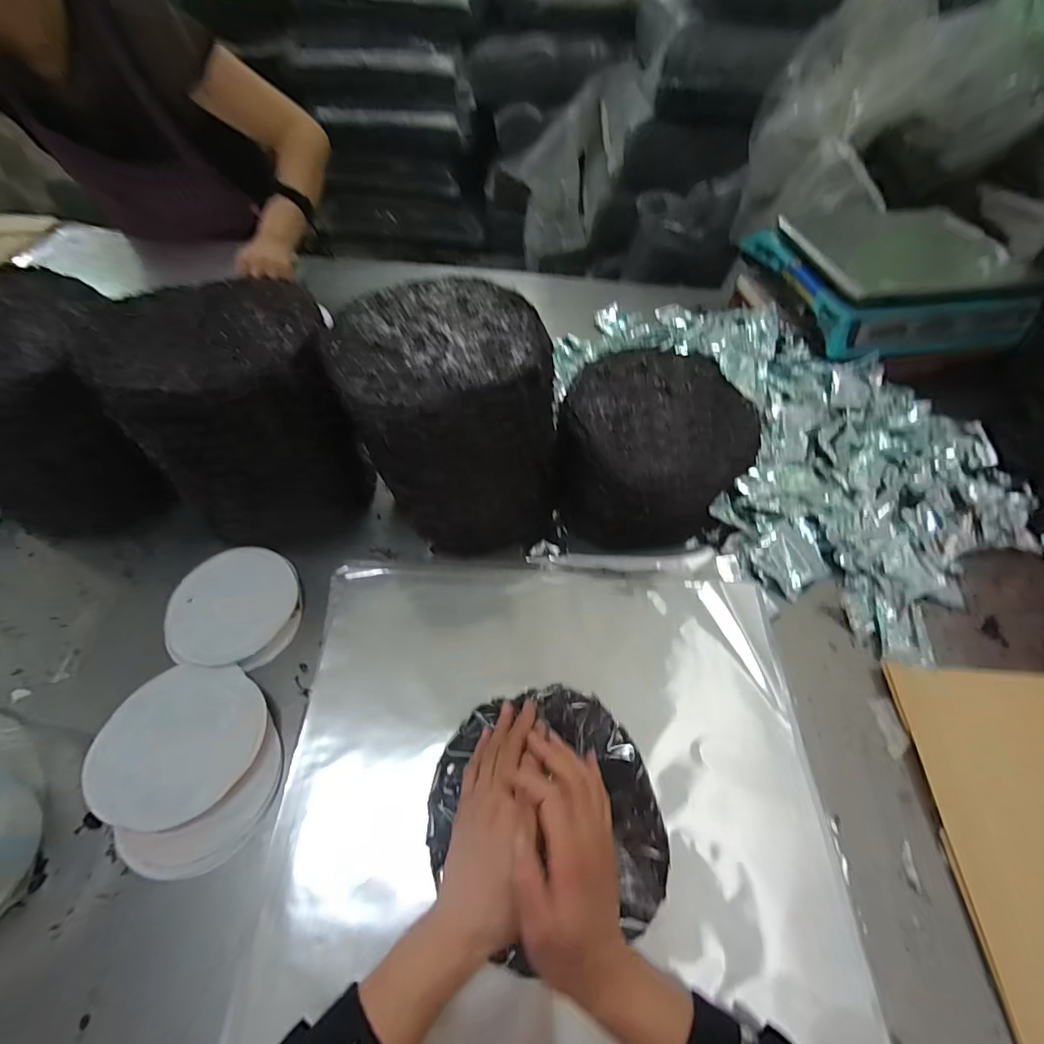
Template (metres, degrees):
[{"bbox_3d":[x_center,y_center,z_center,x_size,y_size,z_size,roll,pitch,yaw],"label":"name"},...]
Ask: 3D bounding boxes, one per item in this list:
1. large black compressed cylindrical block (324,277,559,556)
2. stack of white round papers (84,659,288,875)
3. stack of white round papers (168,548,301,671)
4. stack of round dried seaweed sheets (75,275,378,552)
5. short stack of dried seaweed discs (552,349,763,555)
[{"bbox_3d":[-0.076,-0.108,0.518,0.190,0.219,0.187,1,55,-2],"label":"large black compressed cylindrical block"},{"bbox_3d":[-0.300,0.212,0.430,0.141,0.046,0.180,-35,64,-24],"label":"stack of white round papers"},{"bbox_3d":[-0.306,0.090,0.507,0.127,0.030,0.122,4,55,0],"label":"stack of white round papers"},{"bbox_3d":[-0.284,-0.111,0.516,0.173,0.232,0.206,-24,60,-18],"label":"stack of round dried seaweed sheets"},{"bbox_3d":[0.150,-0.084,0.581,0.208,0.142,0.205,2,55,-2],"label":"short stack of dried seaweed discs"}]

